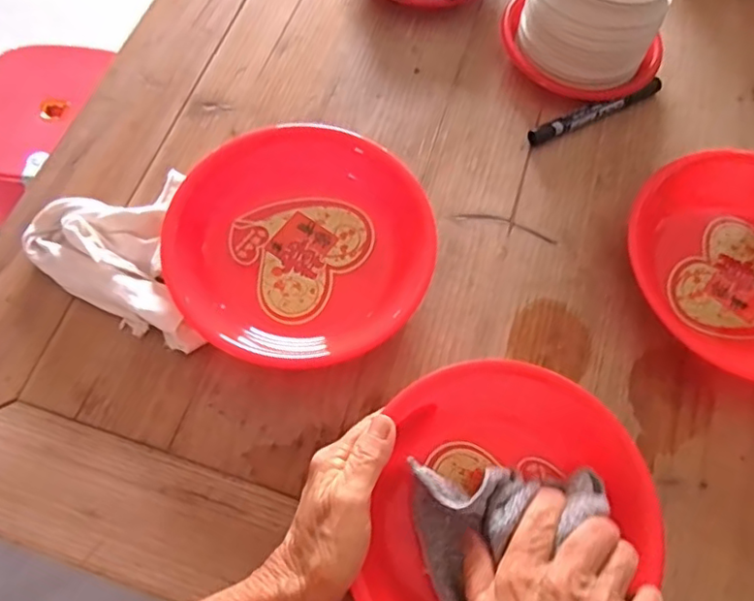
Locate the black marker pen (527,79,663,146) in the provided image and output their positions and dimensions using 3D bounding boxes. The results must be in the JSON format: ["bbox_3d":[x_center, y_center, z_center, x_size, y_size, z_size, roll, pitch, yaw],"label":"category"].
[{"bbox_3d":[0.193,-0.165,0.528,0.138,0.015,0.014,-25,69,-12],"label":"black marker pen"}]

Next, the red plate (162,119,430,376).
[{"bbox_3d":[-0.051,-0.044,0.451,0.183,0.049,0.193,1,67,-1],"label":"red plate"}]

